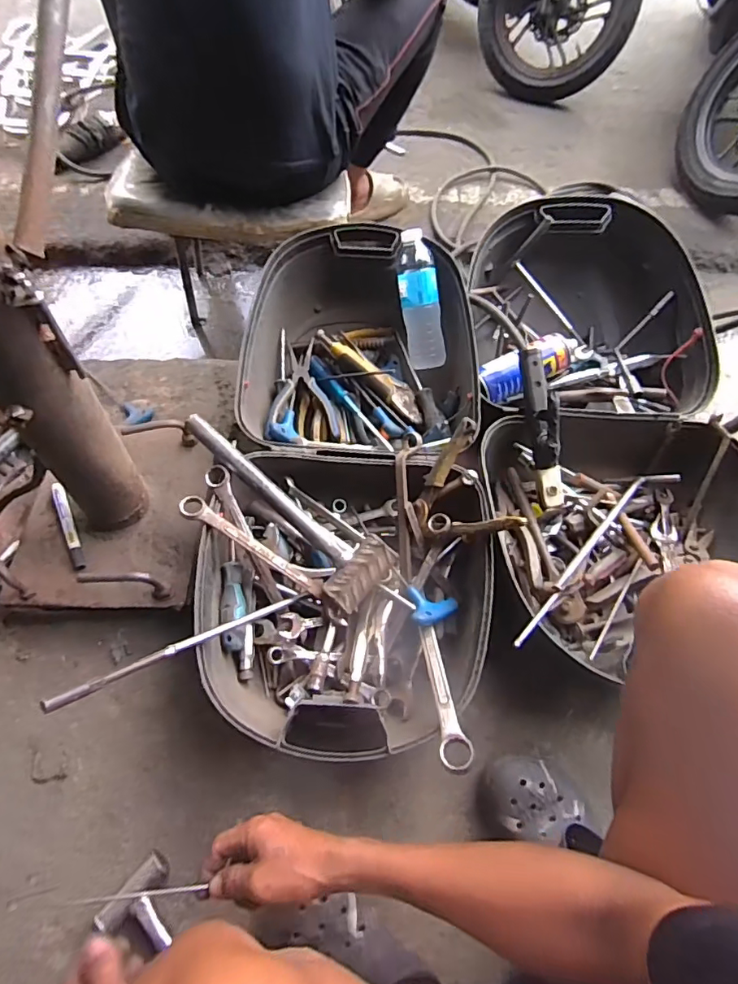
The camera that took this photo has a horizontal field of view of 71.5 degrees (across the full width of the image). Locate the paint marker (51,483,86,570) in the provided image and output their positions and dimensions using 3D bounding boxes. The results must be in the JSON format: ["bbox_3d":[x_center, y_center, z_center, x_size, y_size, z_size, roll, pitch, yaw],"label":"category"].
[{"bbox_3d":[-0.419,0.047,0.710,0.017,0.018,0.136,-23,63,-15],"label":"paint marker"}]

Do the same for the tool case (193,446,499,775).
[{"bbox_3d":[-0.027,0.124,0.667,0.348,0.135,0.375,2,59,-1],"label":"tool case"}]

